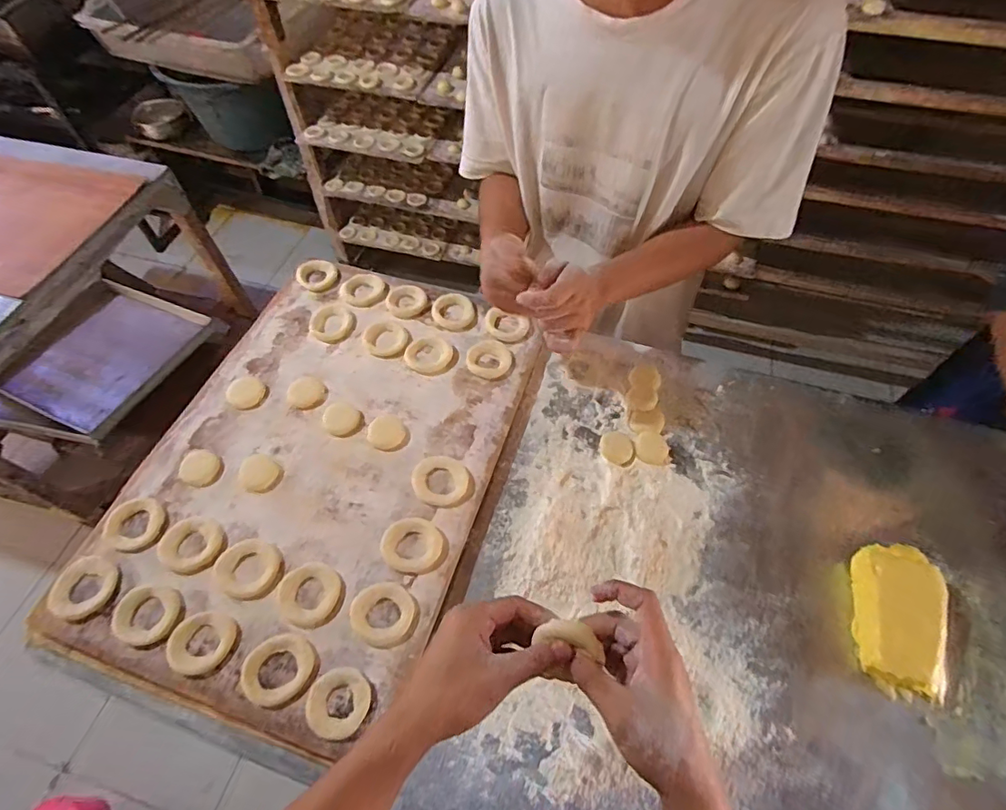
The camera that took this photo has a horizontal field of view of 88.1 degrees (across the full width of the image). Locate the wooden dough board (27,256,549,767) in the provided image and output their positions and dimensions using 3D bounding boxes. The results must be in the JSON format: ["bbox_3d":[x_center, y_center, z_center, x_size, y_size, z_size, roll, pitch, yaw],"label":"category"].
[{"bbox_3d":[-0.224,0.066,0.678,0.429,0.044,0.591,15,59,11],"label":"wooden dough board"}]

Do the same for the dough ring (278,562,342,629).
[{"bbox_3d":[-0.215,0.209,0.575,0.064,0.012,0.066,-1,57,1],"label":"dough ring"}]

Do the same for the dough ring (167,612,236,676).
[{"bbox_3d":[-0.318,0.250,0.546,0.064,0.015,0.058,6,57,6],"label":"dough ring"}]

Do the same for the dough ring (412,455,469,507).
[{"bbox_3d":[-0.078,0.093,0.647,0.069,0.011,0.062,15,59,11],"label":"dough ring"}]

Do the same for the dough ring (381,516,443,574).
[{"bbox_3d":[-0.105,0.161,0.603,0.069,0.013,0.060,18,59,13],"label":"dough ring"}]

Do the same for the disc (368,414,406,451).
[{"bbox_3d":[-0.154,0.036,0.685,0.046,0.009,0.048,-1,57,1],"label":"disc"}]

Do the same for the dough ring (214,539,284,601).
[{"bbox_3d":[-0.288,0.184,0.588,0.072,0.014,0.066,-1,57,1],"label":"dough ring"}]

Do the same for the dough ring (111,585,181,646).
[{"bbox_3d":[-0.384,0.227,0.563,0.066,0.010,0.060,-1,57,1],"label":"dough ring"}]

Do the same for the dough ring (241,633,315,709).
[{"bbox_3d":[-0.231,0.272,0.535,0.068,0.011,0.066,-1,57,1],"label":"dough ring"}]

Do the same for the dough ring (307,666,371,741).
[{"bbox_3d":[-0.164,0.296,0.519,0.059,0.008,0.061,-1,57,1],"label":"dough ring"}]

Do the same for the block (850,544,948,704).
[{"bbox_3d":[0.426,0.222,0.555,0.077,0.057,0.153,7,57,6],"label":"block"}]

